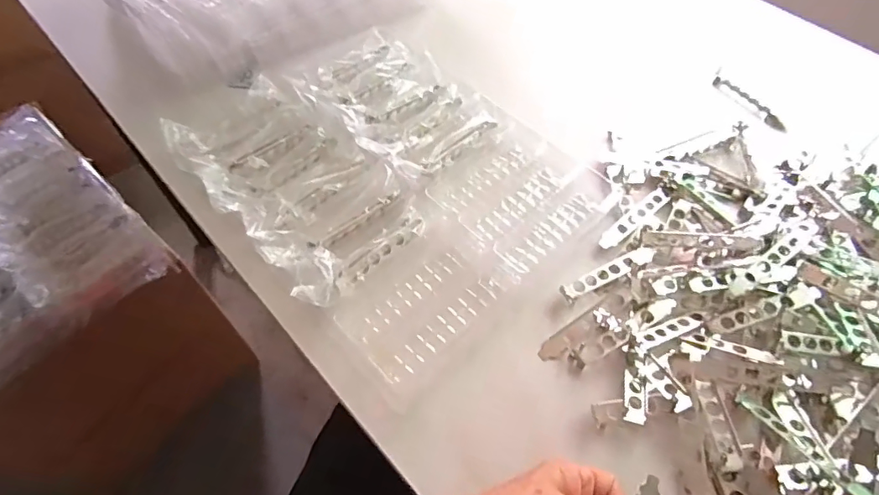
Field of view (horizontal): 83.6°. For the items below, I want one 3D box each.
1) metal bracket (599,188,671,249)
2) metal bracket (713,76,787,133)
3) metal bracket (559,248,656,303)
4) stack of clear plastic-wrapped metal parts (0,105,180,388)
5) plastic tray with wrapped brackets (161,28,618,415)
[{"bbox_3d":[0.222,-0.033,0.558,0.111,0.005,0.018,-35,65,-21],"label":"metal bracket"},{"bbox_3d":[0.426,-0.198,0.674,0.013,0.014,0.114,-28,63,-18],"label":"metal bracket"},{"bbox_3d":[0.179,0.027,0.519,0.118,0.013,0.019,-23,61,-15],"label":"metal bracket"},{"bbox_3d":[-0.696,-0.013,0.773,0.394,0.099,0.344,36,64,19],"label":"stack of clear plastic-wrapped metal parts"},{"bbox_3d":[-0.063,-0.093,0.574,0.434,0.040,0.354,40,65,21],"label":"plastic tray with wrapped brackets"}]

